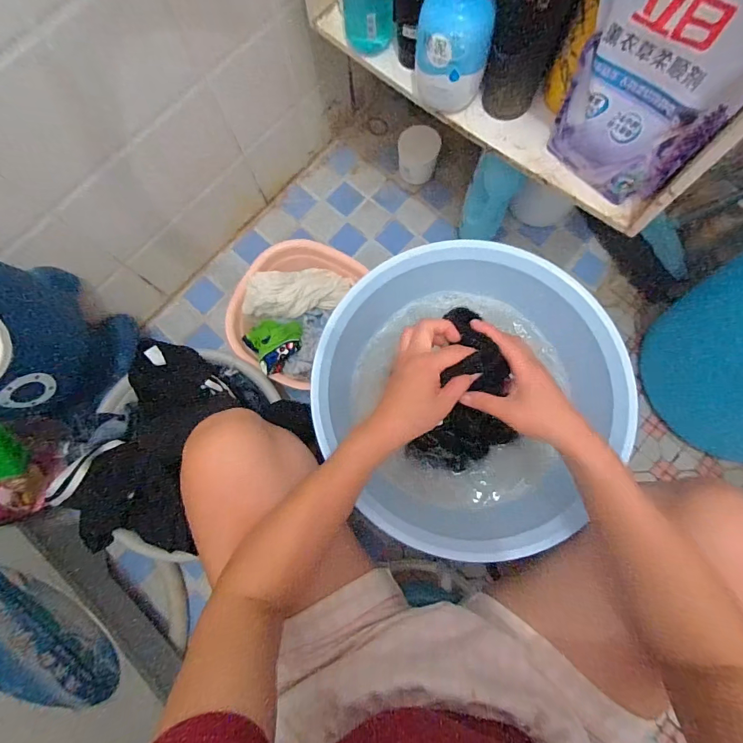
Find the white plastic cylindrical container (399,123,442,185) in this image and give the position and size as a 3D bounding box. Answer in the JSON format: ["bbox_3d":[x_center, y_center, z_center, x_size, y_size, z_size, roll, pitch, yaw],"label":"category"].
[{"bbox_3d":[0.102,-0.475,0.840,0.091,0.088,0.077,15,79,7],"label":"white plastic cylindrical container"}]

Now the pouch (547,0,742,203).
[{"bbox_3d":[0.275,-0.299,0.372,0.069,0.234,0.186,-31,78,-4],"label":"pouch"}]

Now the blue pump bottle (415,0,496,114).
[{"bbox_3d":[0.096,-0.396,0.429,0.088,0.189,0.061,27,78,5],"label":"blue pump bottle"}]

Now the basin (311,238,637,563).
[{"bbox_3d":[0.122,0.036,0.514,0.386,0.117,0.367,-1,77,3],"label":"basin"}]

